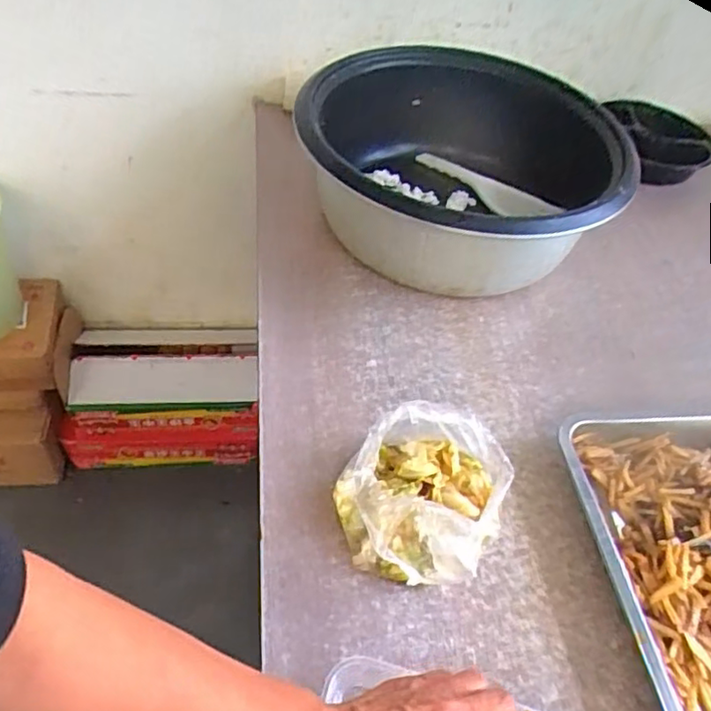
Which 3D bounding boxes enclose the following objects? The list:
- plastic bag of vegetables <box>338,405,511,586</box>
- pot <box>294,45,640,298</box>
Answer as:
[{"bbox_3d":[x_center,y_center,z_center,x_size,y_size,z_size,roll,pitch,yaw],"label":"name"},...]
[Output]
[{"bbox_3d":[0.063,0.121,0.566,0.135,0.089,0.162,30,52,19],"label":"plastic bag of vegetables"},{"bbox_3d":[0.154,-0.251,0.865,0.412,0.162,0.472,29,52,18],"label":"pot"}]

